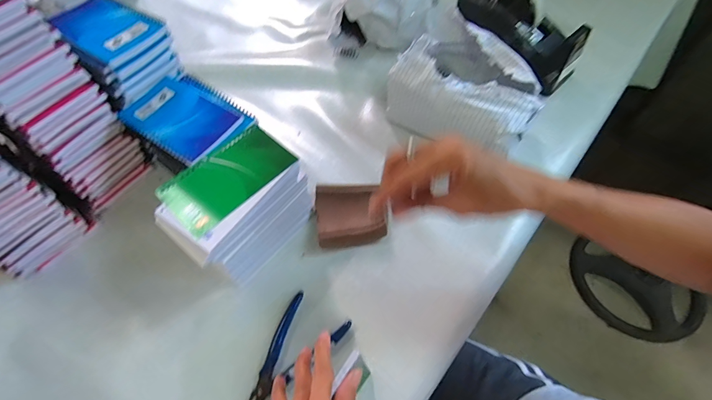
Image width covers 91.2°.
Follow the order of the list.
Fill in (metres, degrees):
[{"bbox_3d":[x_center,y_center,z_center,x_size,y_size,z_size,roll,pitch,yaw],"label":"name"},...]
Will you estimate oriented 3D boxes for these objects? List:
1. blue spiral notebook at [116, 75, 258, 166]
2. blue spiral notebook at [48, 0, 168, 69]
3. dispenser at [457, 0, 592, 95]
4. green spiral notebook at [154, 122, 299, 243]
[{"bbox_3d":[-0.198,-0.098,0.409,0.137,0.008,0.097,33,65,20],"label":"blue spiral notebook"},{"bbox_3d":[-0.295,-0.201,0.409,0.125,0.015,0.082,27,63,17],"label":"blue spiral notebook"},{"bbox_3d":[0.260,-0.273,0.538,0.087,0.075,0.210,-39,79,-20],"label":"dispenser"},{"bbox_3d":[-0.134,-0.026,0.368,0.076,0.004,0.128,37,66,22],"label":"green spiral notebook"}]

